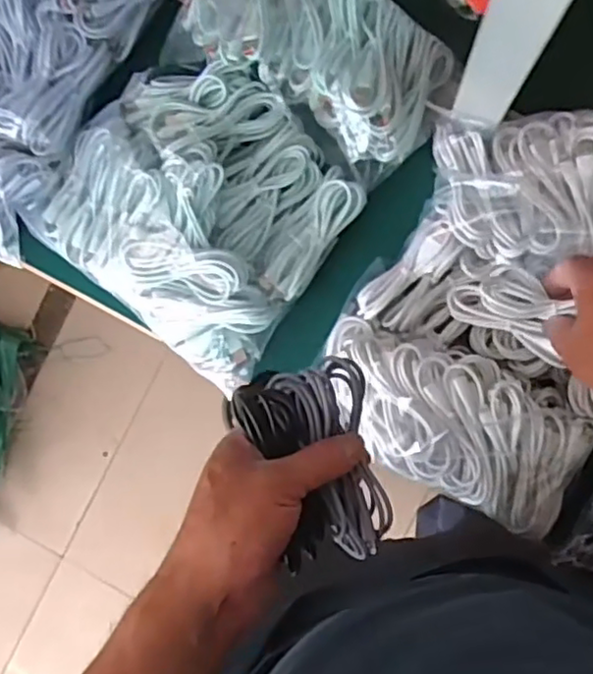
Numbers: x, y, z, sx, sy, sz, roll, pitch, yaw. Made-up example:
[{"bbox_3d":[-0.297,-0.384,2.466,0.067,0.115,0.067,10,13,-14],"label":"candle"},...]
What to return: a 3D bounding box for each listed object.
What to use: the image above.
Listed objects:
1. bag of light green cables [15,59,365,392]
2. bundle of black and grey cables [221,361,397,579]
[{"bbox_3d":[-0.087,-0.119,0.589,0.256,0.062,0.235,40,93,5],"label":"bag of light green cables"},{"bbox_3d":[0.009,0.078,0.400,0.080,0.038,0.119,-12,88,6],"label":"bundle of black and grey cables"}]

